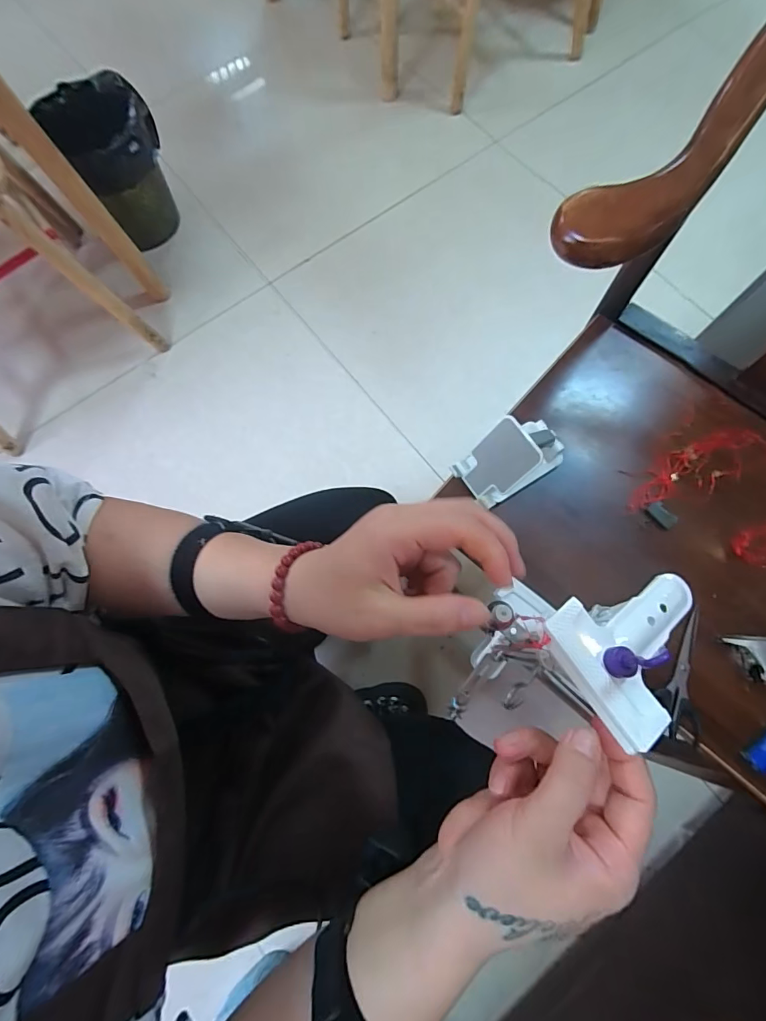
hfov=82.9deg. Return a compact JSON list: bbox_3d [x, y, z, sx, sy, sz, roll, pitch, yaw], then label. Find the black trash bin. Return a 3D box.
[{"bbox_3d":[-0.631,-0.838,1.086,0.209,0.274,0.241,-38,77,-8],"label":"black trash bin"}]

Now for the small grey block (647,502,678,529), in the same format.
[{"bbox_3d":[0.324,0.005,0.503,0.019,0.004,0.032,-42,77,-9],"label":"small grey block"}]

